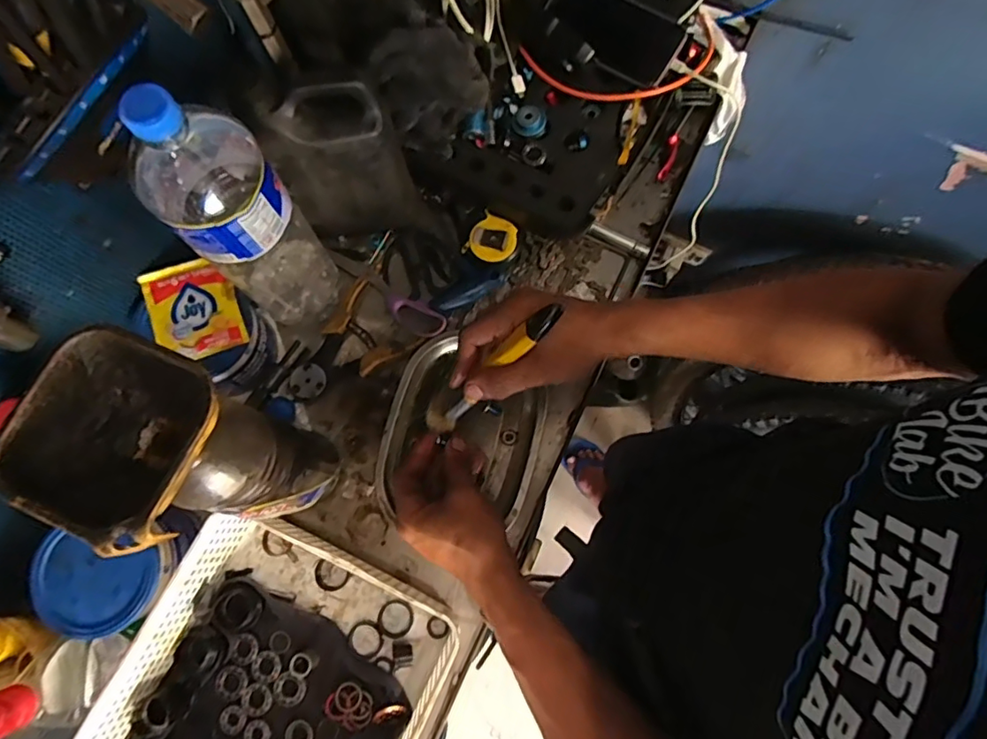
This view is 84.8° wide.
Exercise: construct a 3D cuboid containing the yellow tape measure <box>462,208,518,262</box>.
[{"bbox_3d":[-0.001,-0.145,0.611,0.051,0.021,0.053,26,78,6],"label":"yellow tape measure"}]

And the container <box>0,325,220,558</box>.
[{"bbox_3d":[-0.190,0.035,0.288,0.093,0.057,0.093,22,77,5],"label":"container"}]

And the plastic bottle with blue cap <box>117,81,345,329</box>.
[{"bbox_3d":[-0.210,-0.126,0.467,0.090,0.306,0.101,-34,79,-8],"label":"plastic bottle with blue cap"}]

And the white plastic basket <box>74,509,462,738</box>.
[{"bbox_3d":[-0.208,0.320,0.475,0.265,0.074,0.327,26,75,7],"label":"white plastic basket"}]

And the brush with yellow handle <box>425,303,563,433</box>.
[{"bbox_3d":[-0.006,0.002,0.442,0.025,0.015,0.158,52,122,13],"label":"brush with yellow handle"}]

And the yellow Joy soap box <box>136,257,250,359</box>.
[{"bbox_3d":[-0.281,-0.057,0.505,0.077,0.007,0.096,-21,78,-5],"label":"yellow Joy soap box"}]

